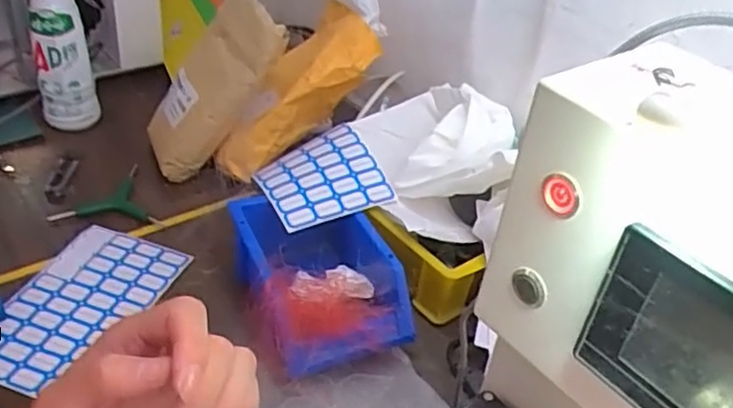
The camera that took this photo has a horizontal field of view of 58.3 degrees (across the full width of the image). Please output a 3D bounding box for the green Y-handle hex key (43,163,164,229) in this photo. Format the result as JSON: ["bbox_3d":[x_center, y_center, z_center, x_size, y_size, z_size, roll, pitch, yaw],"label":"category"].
[{"bbox_3d":[-0.293,-0.002,0.727,0.107,0.016,0.113,-16,43,-27],"label":"green Y-handle hex key"}]

